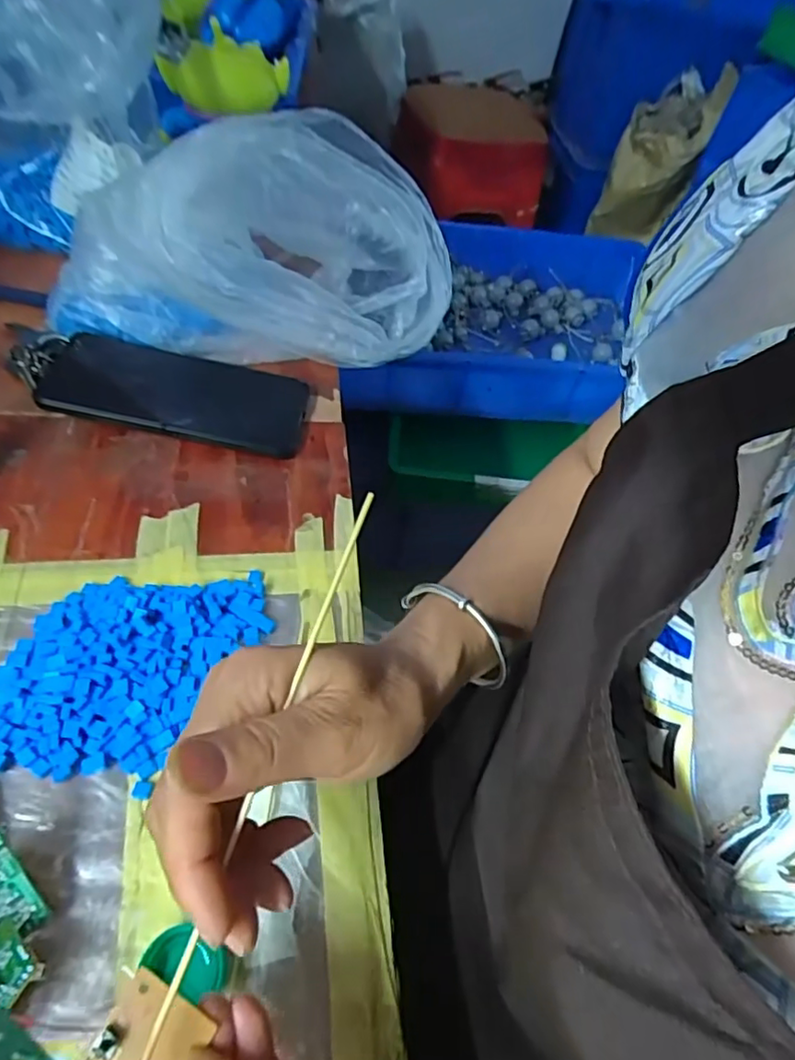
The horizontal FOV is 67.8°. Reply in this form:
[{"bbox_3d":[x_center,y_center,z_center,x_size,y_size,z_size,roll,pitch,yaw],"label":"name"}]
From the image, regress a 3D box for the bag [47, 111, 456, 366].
[{"bbox_3d":[-0.101,-0.202,0.440,0.304,0.143,0.129,-15,56,-16],"label":"bag"}]

